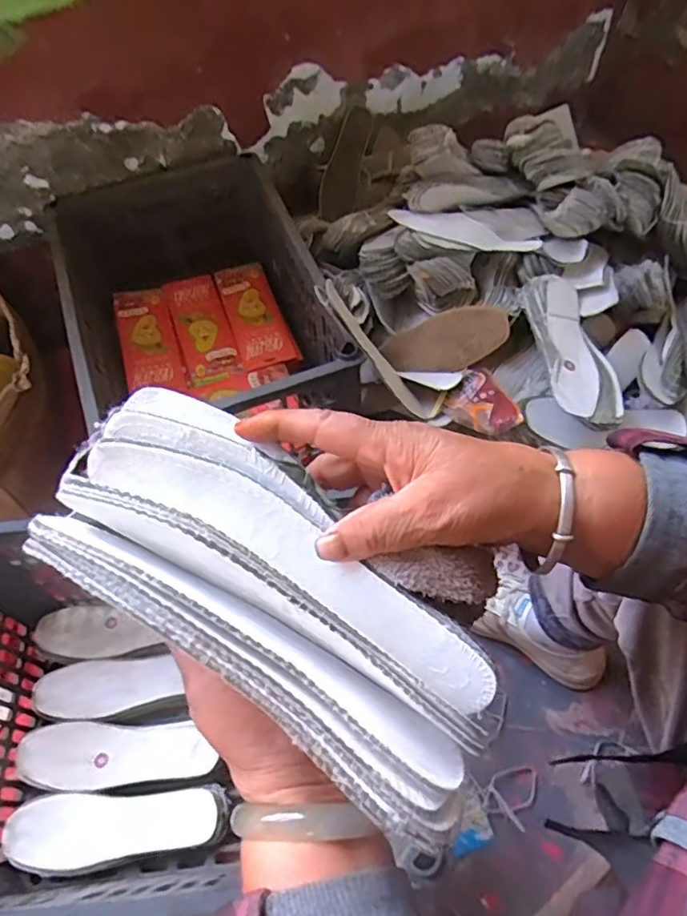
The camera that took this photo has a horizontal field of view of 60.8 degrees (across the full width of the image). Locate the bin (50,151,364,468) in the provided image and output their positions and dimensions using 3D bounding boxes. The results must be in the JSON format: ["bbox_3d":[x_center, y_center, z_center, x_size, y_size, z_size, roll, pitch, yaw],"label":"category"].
[{"bbox_3d":[-0.217,-0.215,0.899,0.334,0.203,0.500,-20,60,-10],"label":"bin"}]

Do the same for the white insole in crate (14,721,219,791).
[{"bbox_3d":[-0.273,0.352,0.695,0.217,0.004,0.069,1,50,-1],"label":"white insole in crate"}]

